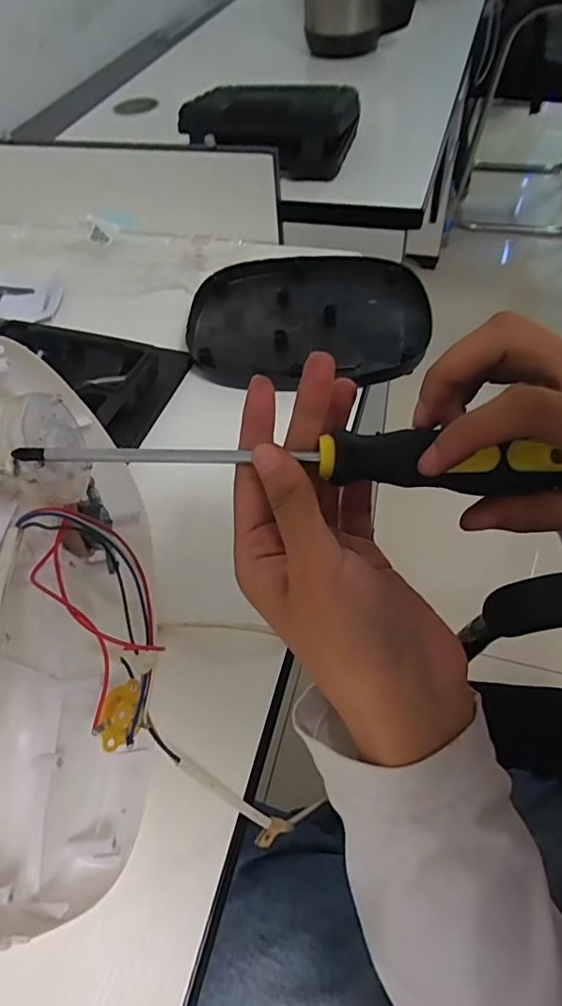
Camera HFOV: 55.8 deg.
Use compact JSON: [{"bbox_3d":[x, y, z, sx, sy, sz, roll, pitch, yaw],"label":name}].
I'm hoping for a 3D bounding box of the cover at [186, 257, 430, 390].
[{"bbox_3d":[0.024,-0.179,0.511,0.217,0.022,0.195,0,54,5],"label":"cover"}]

